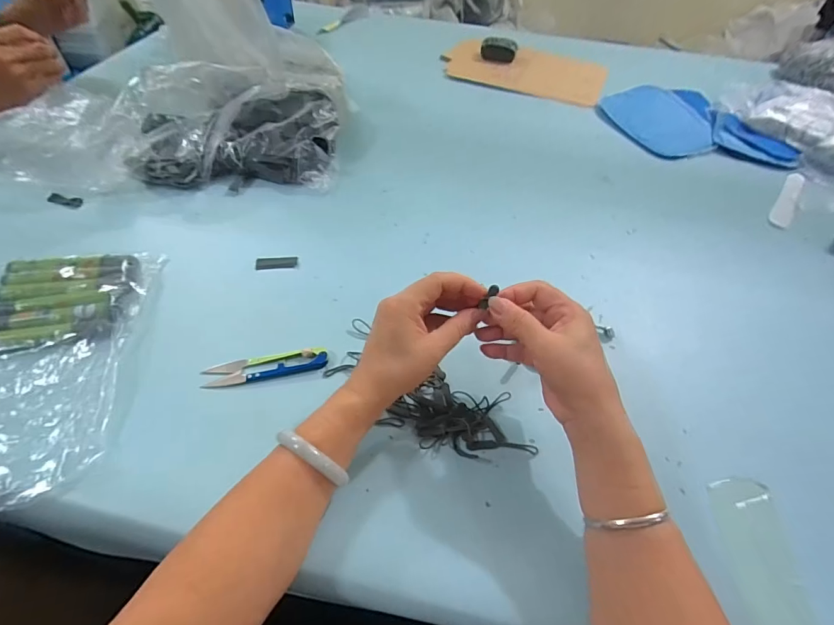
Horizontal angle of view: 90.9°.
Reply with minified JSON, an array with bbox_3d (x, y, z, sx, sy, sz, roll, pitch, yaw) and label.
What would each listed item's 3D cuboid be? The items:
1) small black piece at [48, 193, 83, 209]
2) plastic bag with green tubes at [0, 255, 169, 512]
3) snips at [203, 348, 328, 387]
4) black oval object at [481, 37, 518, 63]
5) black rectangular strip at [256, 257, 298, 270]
[{"bbox_3d":[-0.477,-0.152,0.557,0.047,0.004,0.021,16,53,8],"label":"small black piece"},{"bbox_3d":[-0.366,0.042,0.397,0.158,0.021,0.271,-4,53,-8],"label":"plastic bag with green tubes"},{"bbox_3d":[-0.151,0.054,0.414,0.117,0.007,0.027,-9,54,-12],"label":"snips"},{"bbox_3d":[0.174,-0.561,0.875,0.076,0.037,0.030,14,52,6],"label":"black oval object"},{"bbox_3d":[-0.174,-0.062,0.509,0.049,0.004,0.018,-6,53,-9],"label":"black rectangular strip"}]

